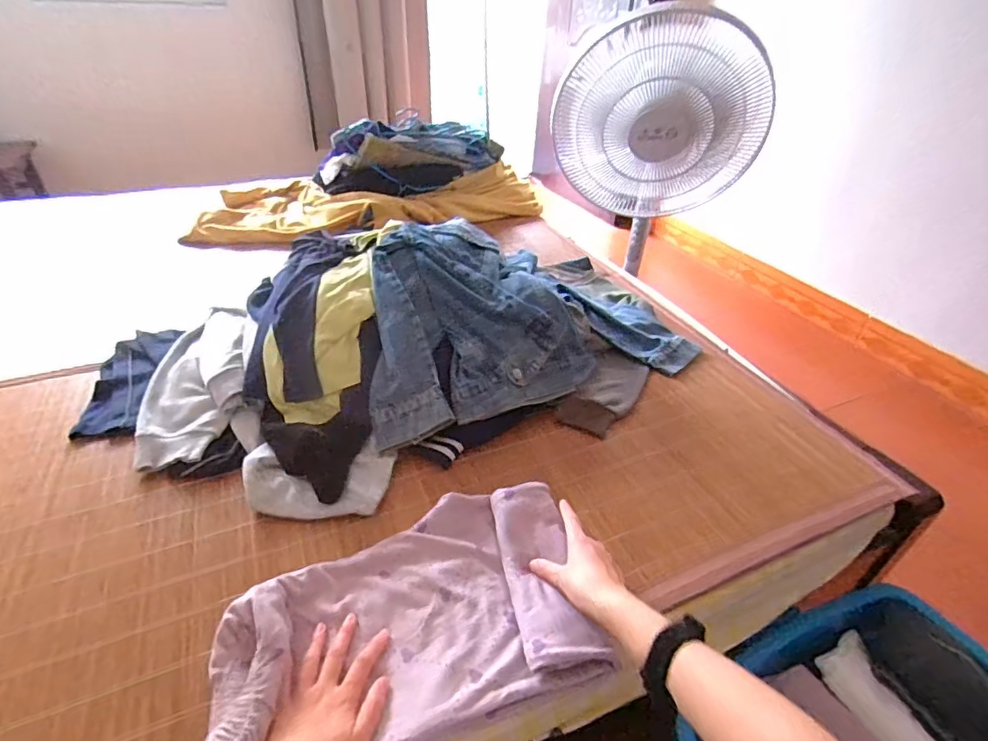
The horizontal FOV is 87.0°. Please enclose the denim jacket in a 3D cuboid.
[{"bbox_3d":[0.040,-0.122,0.916,0.580,0.169,0.381,-14,42,-19],"label":"denim jacket"}]

